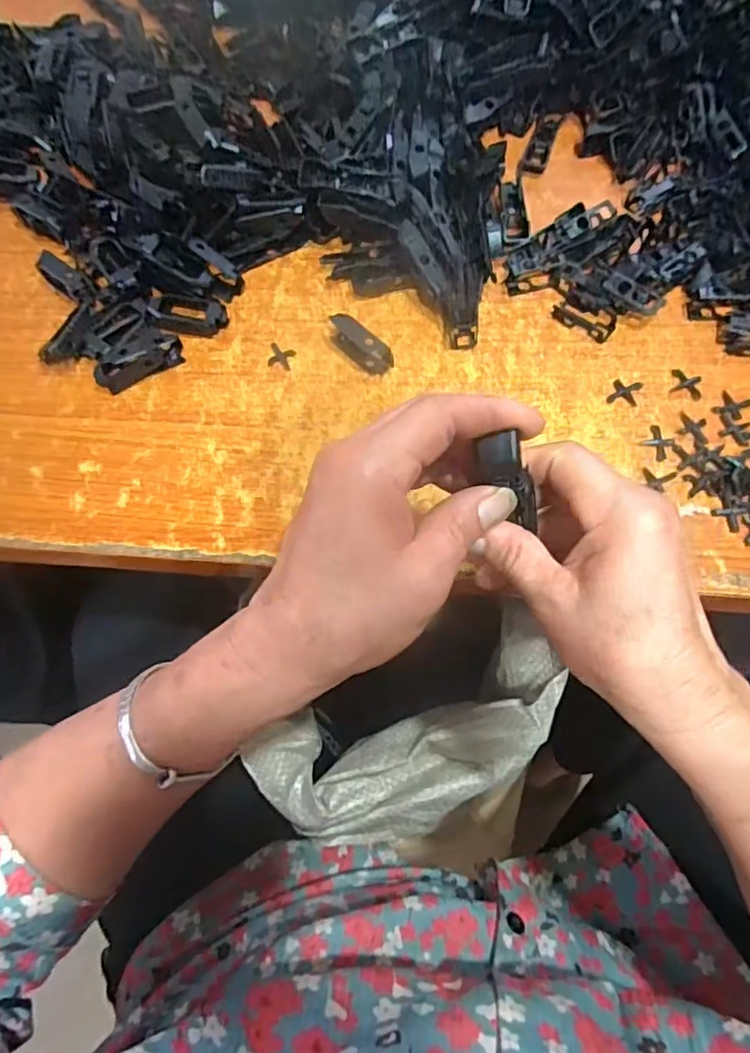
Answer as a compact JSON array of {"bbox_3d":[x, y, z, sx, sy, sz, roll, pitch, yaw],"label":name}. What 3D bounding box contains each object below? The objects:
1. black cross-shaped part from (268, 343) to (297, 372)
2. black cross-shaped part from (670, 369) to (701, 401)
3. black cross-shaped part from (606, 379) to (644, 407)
[{"bbox_3d":[-0.062,-0.112,0.389,0.018,0.004,0.018,16,68,9],"label":"black cross-shaped part"},{"bbox_3d":[0.194,-0.090,0.369,0.018,0.004,0.020,15,68,8],"label":"black cross-shaped part"},{"bbox_3d":[0.156,-0.084,0.369,0.017,0.004,0.020,22,69,11],"label":"black cross-shaped part"}]

